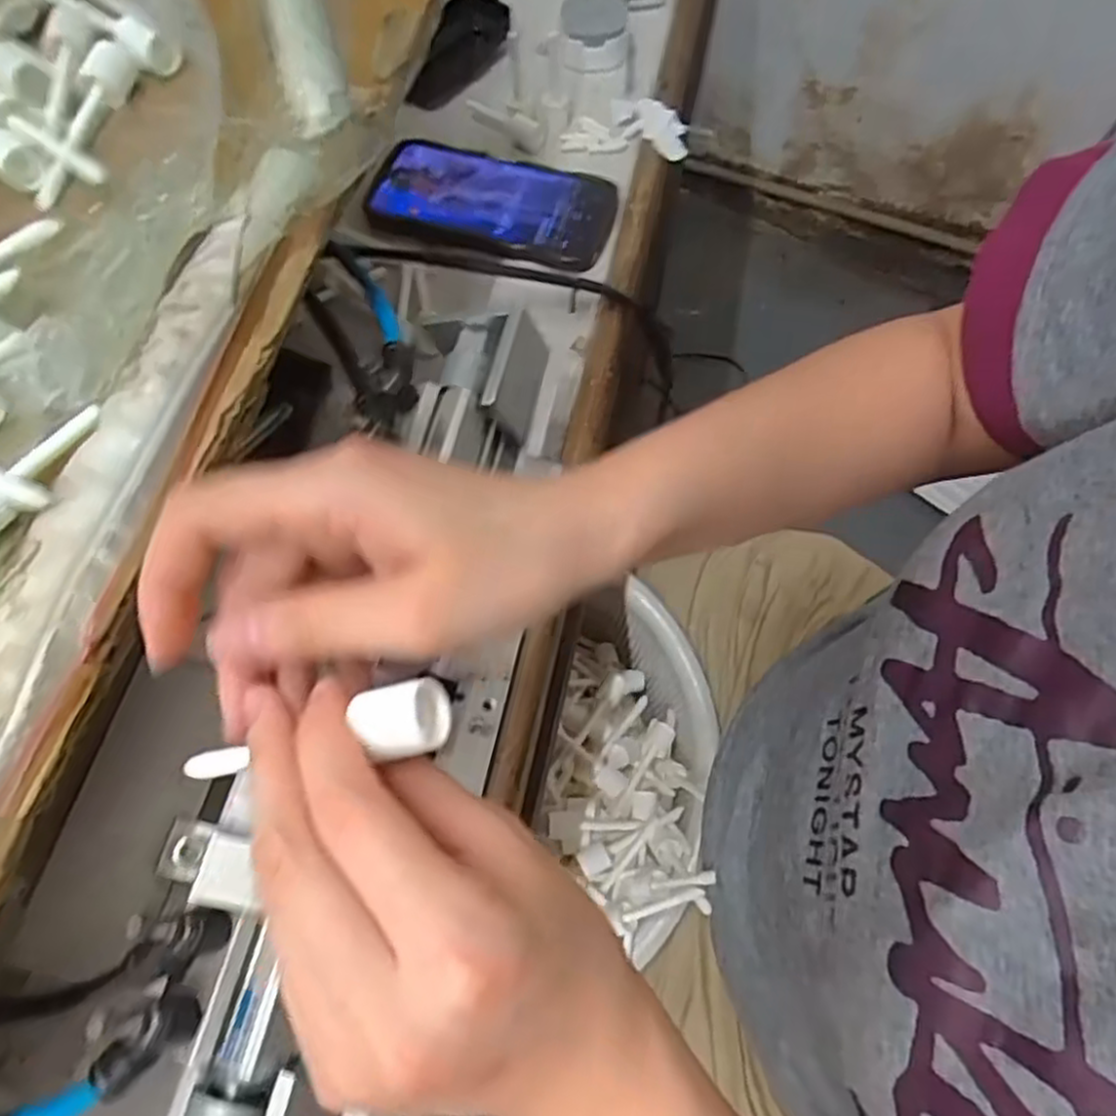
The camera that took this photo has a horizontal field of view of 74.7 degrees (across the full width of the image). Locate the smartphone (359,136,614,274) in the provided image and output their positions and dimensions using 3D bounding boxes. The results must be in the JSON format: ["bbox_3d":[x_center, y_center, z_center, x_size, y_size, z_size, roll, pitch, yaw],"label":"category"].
[{"bbox_3d":[-0.045,-0.250,0.506,0.166,0.008,0.090,14,67,6],"label":"smartphone"}]

